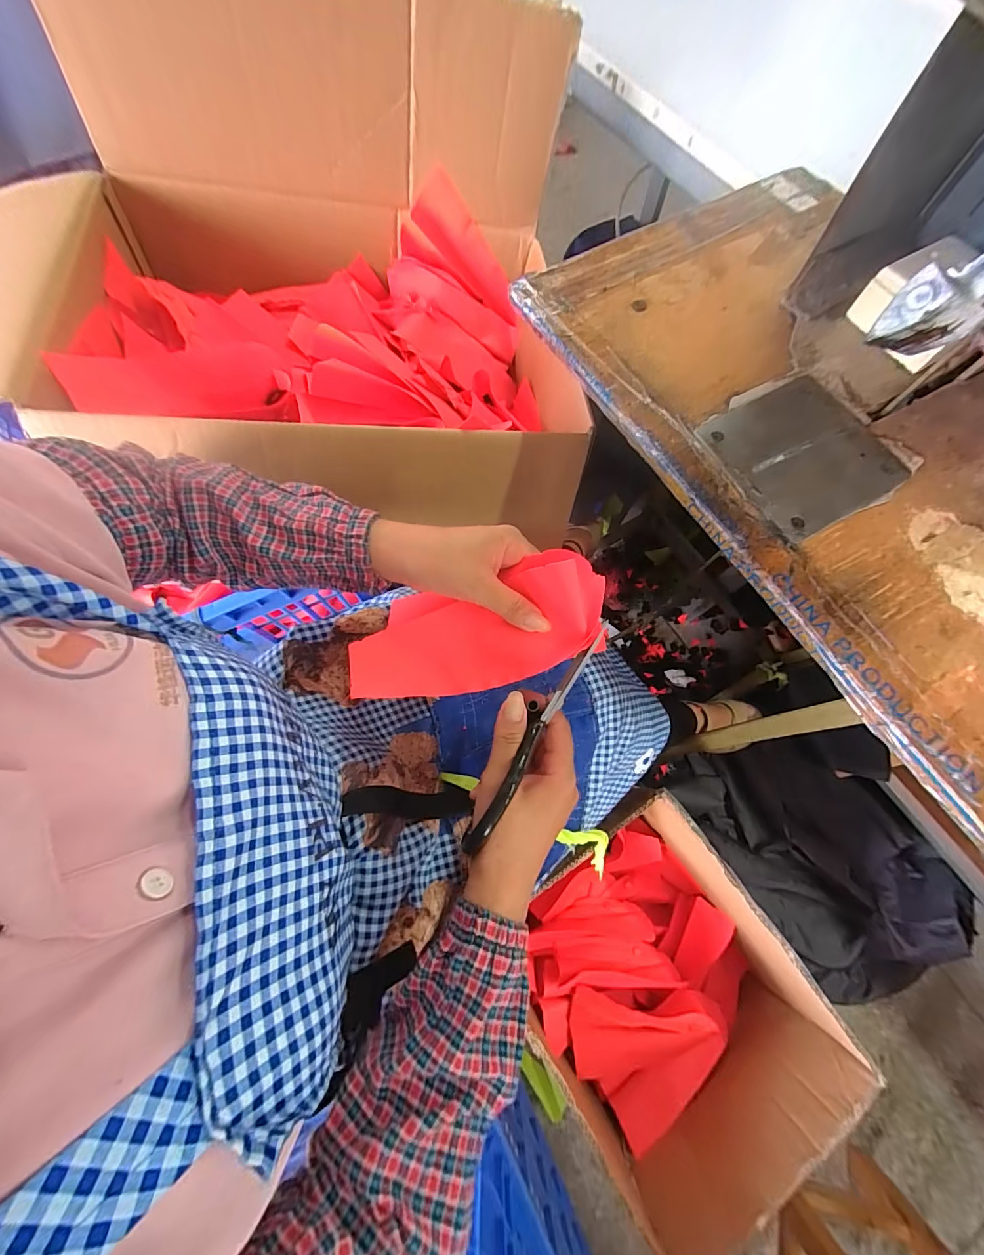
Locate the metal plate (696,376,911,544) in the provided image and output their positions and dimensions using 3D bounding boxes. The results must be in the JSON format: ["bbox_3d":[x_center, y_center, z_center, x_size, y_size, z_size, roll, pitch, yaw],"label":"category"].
[{"bbox_3d":[0.260,-0.146,0.354,0.129,0.004,0.124,-28,75,-9],"label":"metal plate"}]

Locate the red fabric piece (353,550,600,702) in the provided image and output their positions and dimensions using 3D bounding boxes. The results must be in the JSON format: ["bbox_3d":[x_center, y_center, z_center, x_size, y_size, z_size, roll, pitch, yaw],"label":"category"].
[{"bbox_3d":[-0.015,0.004,0.327,0.193,0.038,0.081,-17,73,12],"label":"red fabric piece"}]

